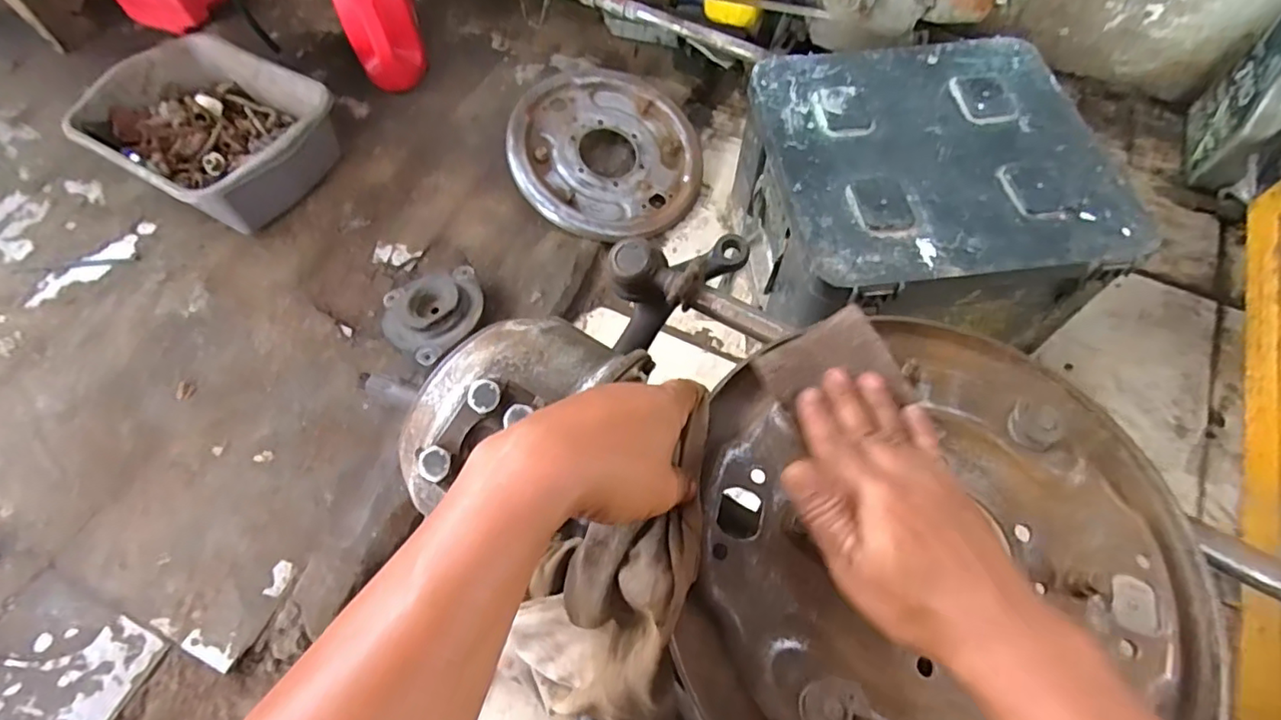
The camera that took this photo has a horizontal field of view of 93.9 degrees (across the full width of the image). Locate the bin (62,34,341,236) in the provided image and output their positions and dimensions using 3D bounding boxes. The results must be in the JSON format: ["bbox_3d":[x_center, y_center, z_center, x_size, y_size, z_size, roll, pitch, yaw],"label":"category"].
[{"bbox_3d":[-0.648,-0.341,0.926,0.314,0.132,0.258,25,65,13],"label":"bin"}]

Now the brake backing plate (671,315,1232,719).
[{"bbox_3d":[0.169,0.112,0.334,0.302,0.033,0.279,0,63,0],"label":"brake backing plate"}]

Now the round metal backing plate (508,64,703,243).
[{"bbox_3d":[-0.047,-0.332,0.942,0.296,0.025,0.311,4,76,-15],"label":"round metal backing plate"}]

